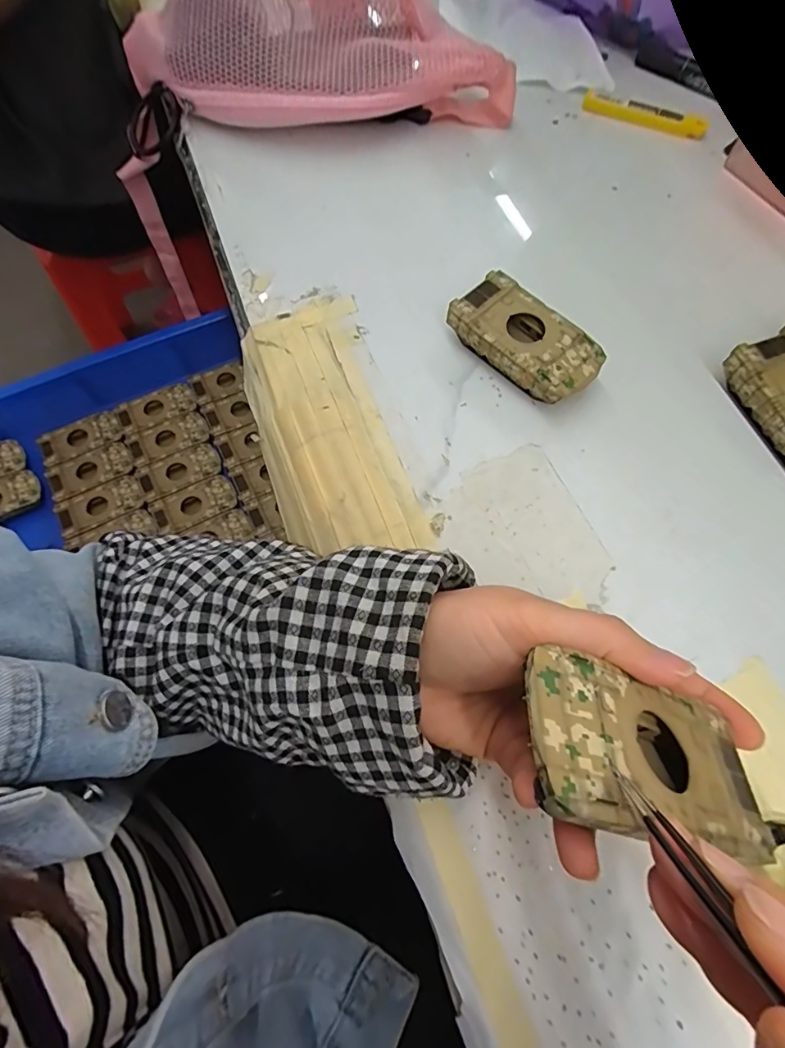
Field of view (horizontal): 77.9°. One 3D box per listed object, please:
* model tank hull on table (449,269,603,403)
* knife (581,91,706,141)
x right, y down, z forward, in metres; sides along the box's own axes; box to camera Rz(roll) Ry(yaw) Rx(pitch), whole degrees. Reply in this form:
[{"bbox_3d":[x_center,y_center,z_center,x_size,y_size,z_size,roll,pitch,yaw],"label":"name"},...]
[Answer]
[{"bbox_3d":[0.086,-0.117,0.315,0.052,0.026,0.094,-41,74,-14],"label":"model tank hull on table"},{"bbox_3d":[0.215,-0.350,0.416,0.104,0.010,0.019,25,71,9],"label":"knife"}]

